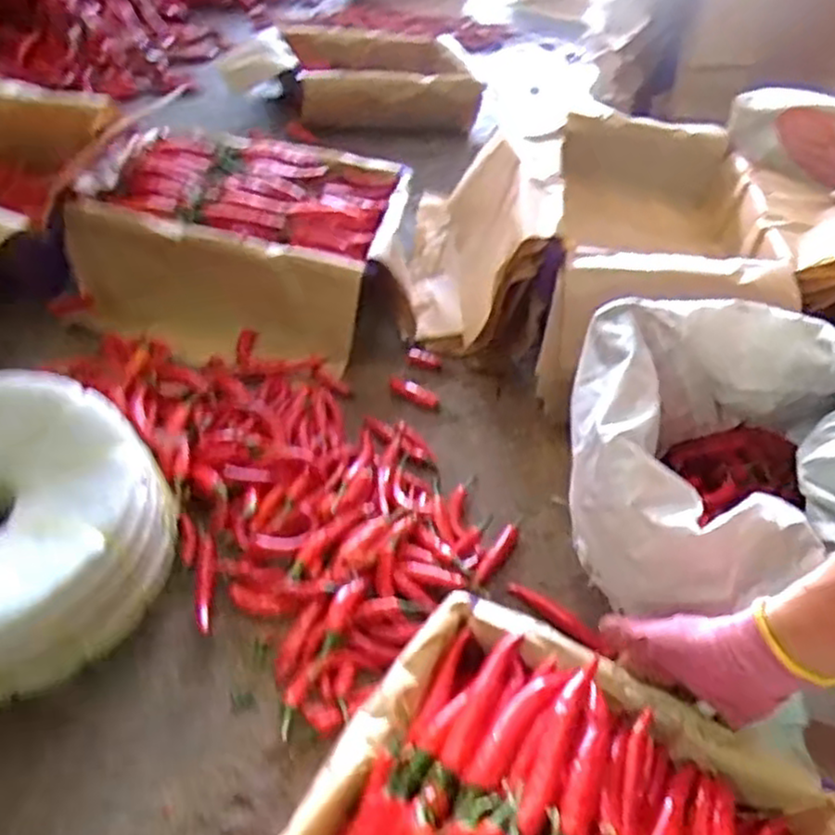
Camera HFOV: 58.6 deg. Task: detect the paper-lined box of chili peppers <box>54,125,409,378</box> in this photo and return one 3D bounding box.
[{"bbox_3d":[-0.282,-0.299,1.254,0.446,0.185,0.425,8,41,2],"label":"paper-lined box of chili peppers"}]

